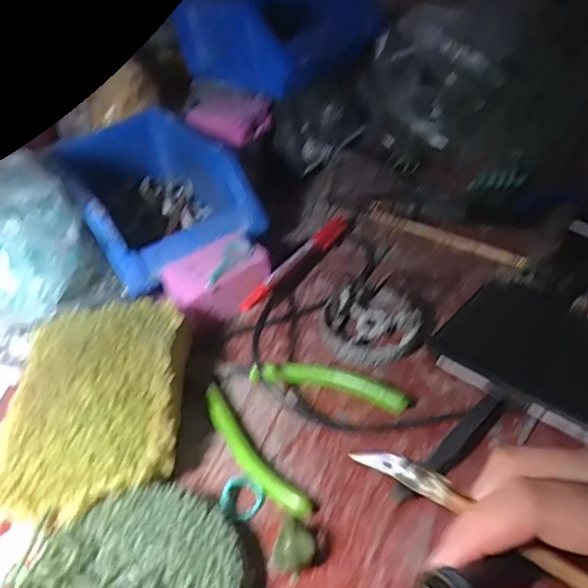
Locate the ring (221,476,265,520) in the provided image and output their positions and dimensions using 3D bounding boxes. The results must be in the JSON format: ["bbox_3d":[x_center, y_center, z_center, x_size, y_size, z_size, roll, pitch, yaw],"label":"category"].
[{"bbox_3d":[-0.029,0.112,0.329,0.022,0.009,0.022,-4,42,3],"label":"ring"}]

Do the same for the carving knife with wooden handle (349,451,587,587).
[{"bbox_3d":[0.090,0.095,0.214,0.157,0.012,0.009,27,52,27],"label":"carving knife with wooden handle"}]

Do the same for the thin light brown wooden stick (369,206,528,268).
[{"bbox_3d":[0.121,-0.048,0.487,0.133,0.005,0.013,25,51,31],"label":"thin light brown wooden stick"}]

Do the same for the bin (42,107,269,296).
[{"bbox_3d":[-0.113,-0.078,0.500,0.123,0.071,0.158,-25,45,-20],"label":"bin"}]

